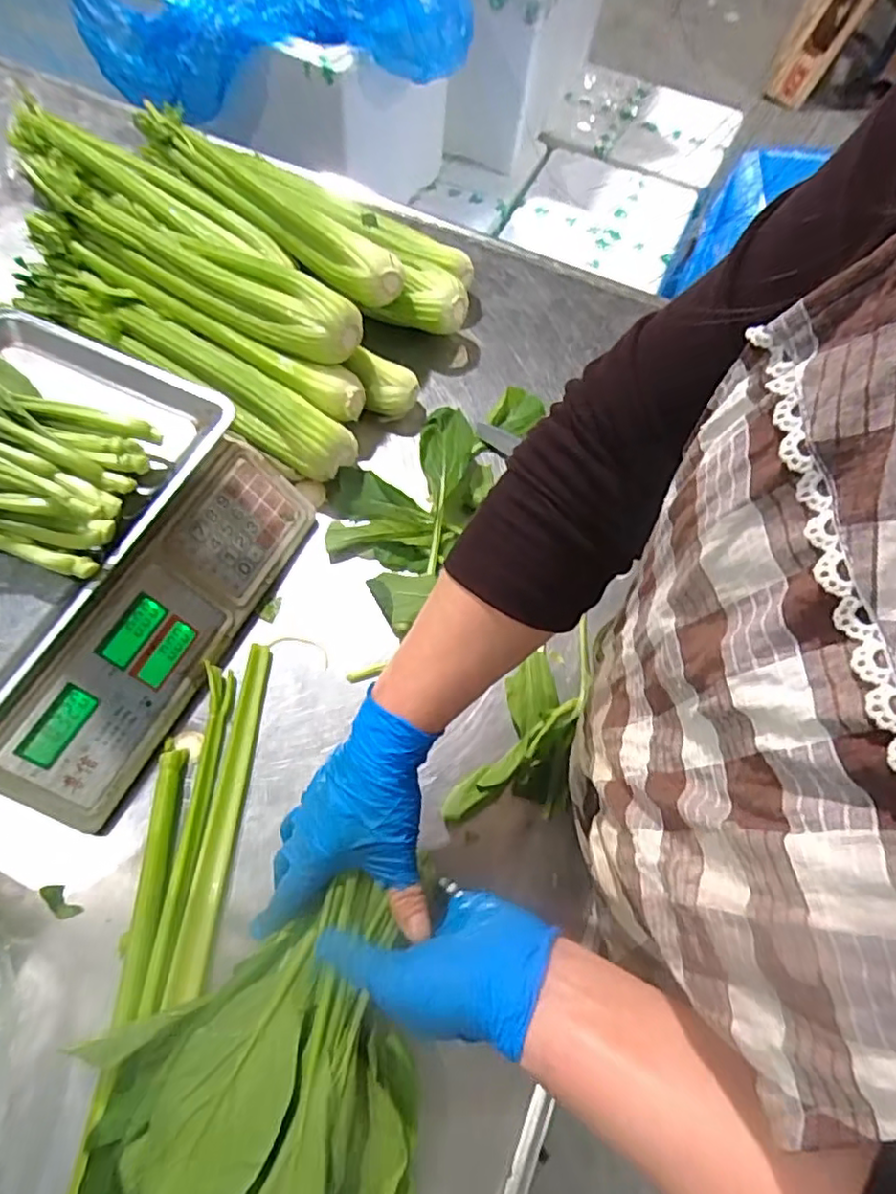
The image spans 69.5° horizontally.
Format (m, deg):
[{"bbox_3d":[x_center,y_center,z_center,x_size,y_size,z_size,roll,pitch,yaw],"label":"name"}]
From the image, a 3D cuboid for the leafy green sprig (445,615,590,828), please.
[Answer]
[{"bbox_3d":[0.074,0.115,0.535,0.082,0.046,0.179,25,65,10],"label":"leafy green sprig"}]

